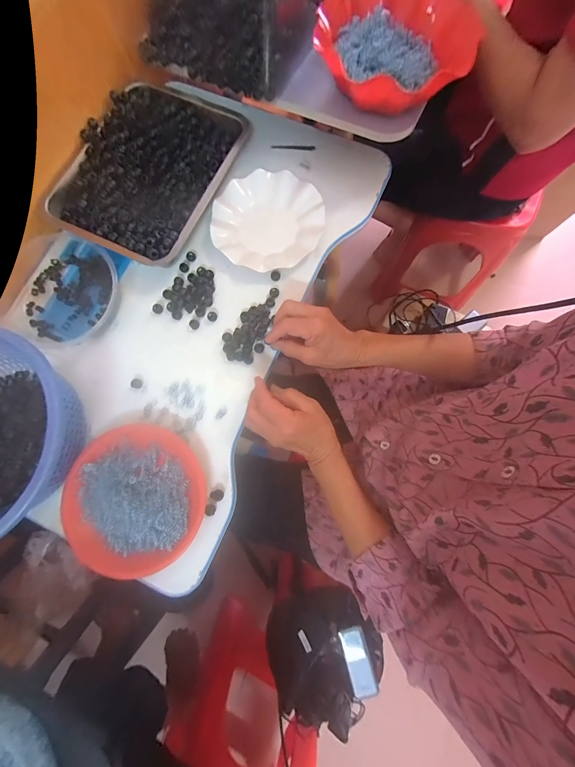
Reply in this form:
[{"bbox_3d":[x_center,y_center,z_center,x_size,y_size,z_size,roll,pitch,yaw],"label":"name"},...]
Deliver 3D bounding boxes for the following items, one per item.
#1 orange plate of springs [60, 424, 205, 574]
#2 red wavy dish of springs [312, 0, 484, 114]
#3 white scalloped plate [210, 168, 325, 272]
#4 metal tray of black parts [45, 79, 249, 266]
[{"bbox_3d":[-0.217,0.157,0.400,0.193,0.034,0.187,0,79,1],"label":"orange plate of springs"},{"bbox_3d":[0.149,-0.495,0.423,0.220,0.056,0.233,-2,79,1],"label":"red wavy dish of springs"},{"bbox_3d":[-0.032,-0.277,0.480,0.178,0.022,0.169,5,79,2],"label":"white scalloped plate"},{"bbox_3d":[-0.232,-0.353,0.481,0.235,0.054,0.305,24,80,6],"label":"metal tray of black parts"}]

